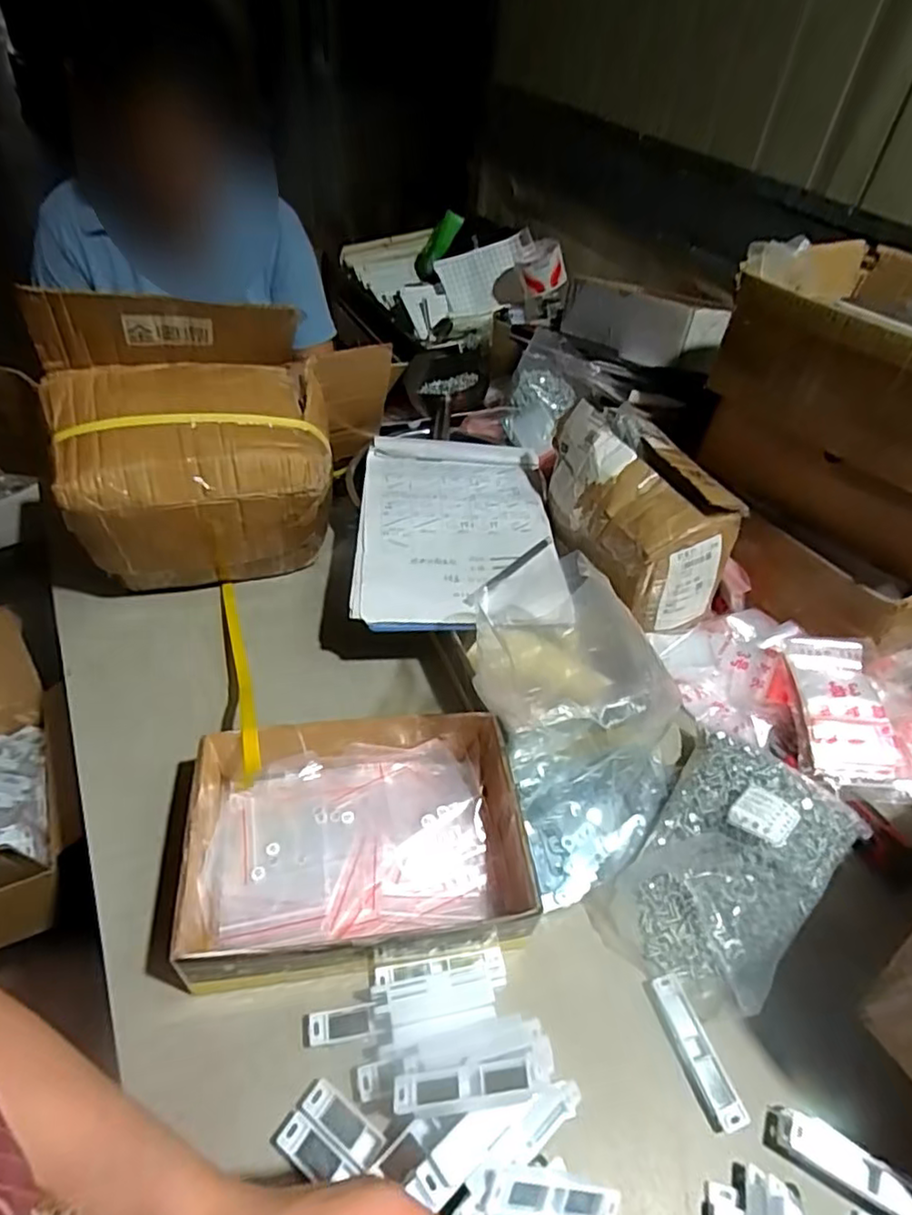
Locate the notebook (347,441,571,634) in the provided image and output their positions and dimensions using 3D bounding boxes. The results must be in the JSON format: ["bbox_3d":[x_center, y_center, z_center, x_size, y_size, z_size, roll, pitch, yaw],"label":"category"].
[{"bbox_3d":[-0.001,-0.096,0.736,0.213,0.021,0.306,1,45,-5],"label":"notebook"}]

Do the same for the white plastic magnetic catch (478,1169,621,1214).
[{"bbox_3d":[0.056,0.355,0.389,0.092,0.021,0.018,26,41,-19],"label":"white plastic magnetic catch"}]

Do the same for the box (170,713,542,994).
[{"bbox_3d":[-0.079,0.185,0.523,0.253,0.069,0.186,-4,46,-10],"label":"box"}]

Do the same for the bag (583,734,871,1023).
[{"bbox_3d":[0.229,0.204,0.534,0.140,0.085,0.220,35,51,26],"label":"bag"}]

